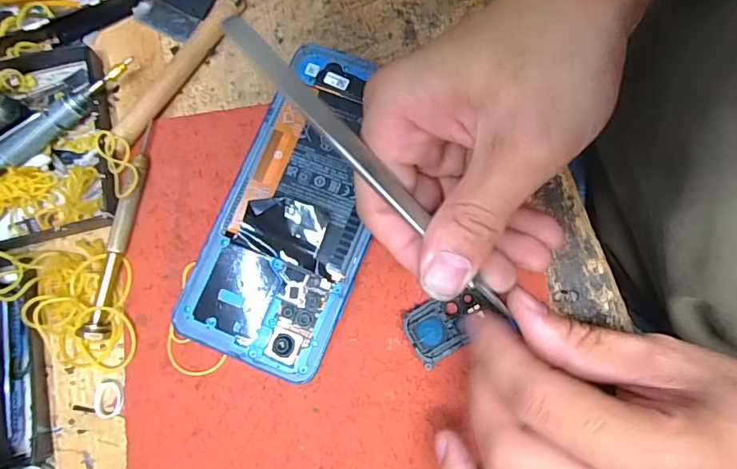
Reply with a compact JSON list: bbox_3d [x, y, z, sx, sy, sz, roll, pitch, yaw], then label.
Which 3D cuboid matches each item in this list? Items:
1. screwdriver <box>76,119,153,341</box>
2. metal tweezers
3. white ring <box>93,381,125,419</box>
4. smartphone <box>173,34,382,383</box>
[{"bbox_3d":[-0.120,-0.004,0.237,0.012,0.010,0.107,7,78,4],"label":"screwdriver"},{"bbox_3d":[0.003,-0.021,0.176,0.143,0.004,0.009,46,80,-13],"label":"metal tweezers"},{"bbox_3d":[-0.122,0.077,0.229,0.015,0.004,0.015,0,78,2],"label":"white ring"},{"bbox_3d":[-0.035,-0.016,0.236,0.075,0.014,0.155,19,80,6],"label":"smartphone"}]

